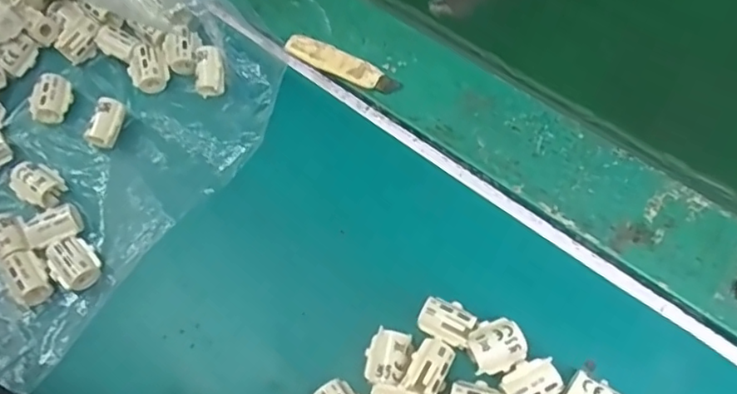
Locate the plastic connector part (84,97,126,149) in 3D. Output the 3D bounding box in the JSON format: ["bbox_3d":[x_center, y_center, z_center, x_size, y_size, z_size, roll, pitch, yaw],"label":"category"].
[{"bbox_3d":[-0.125,-0.036,0.295,0.010,0.012,0.024,7,66,8],"label":"plastic connector part"}]

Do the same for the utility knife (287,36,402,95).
[{"bbox_3d":[-0.013,-0.067,0.308,0.060,0.004,0.013,26,70,15],"label":"utility knife"}]

